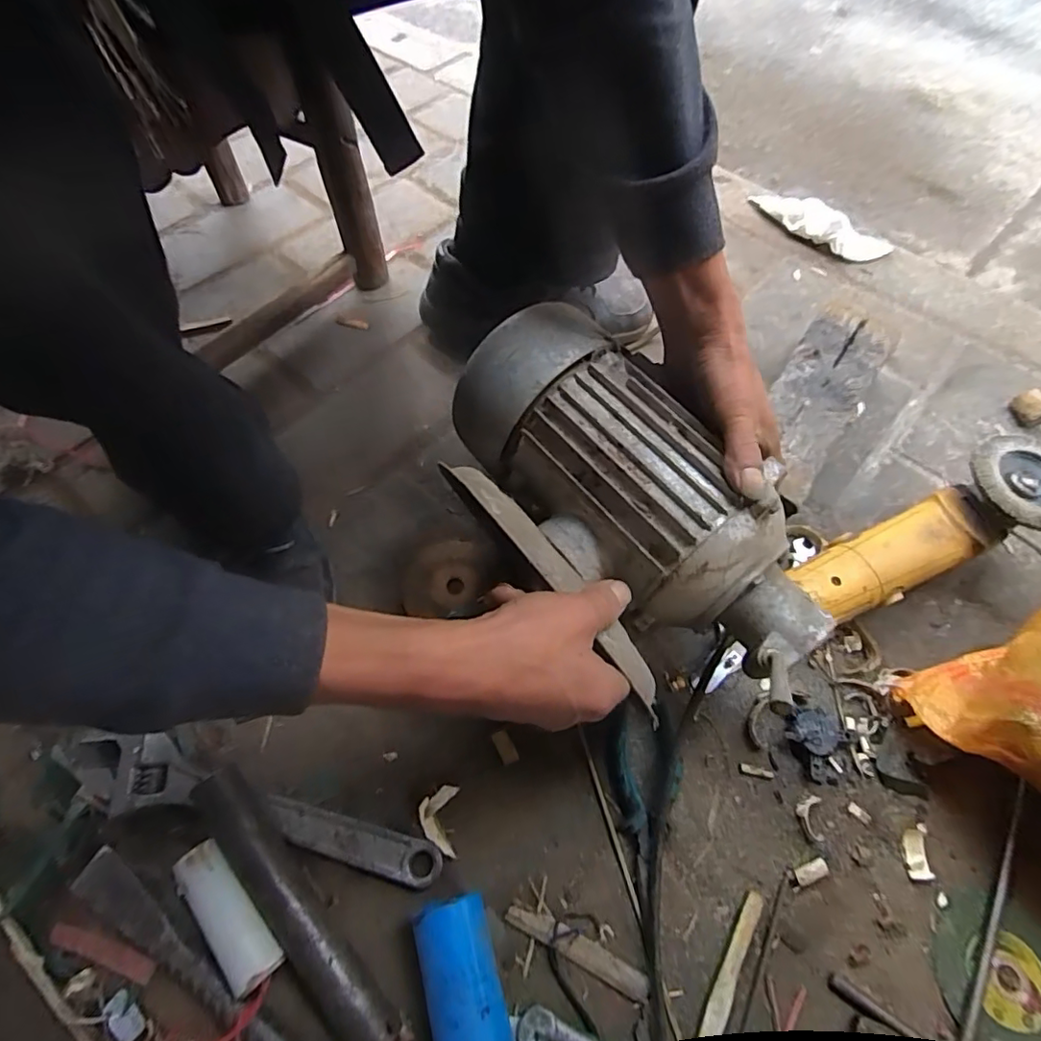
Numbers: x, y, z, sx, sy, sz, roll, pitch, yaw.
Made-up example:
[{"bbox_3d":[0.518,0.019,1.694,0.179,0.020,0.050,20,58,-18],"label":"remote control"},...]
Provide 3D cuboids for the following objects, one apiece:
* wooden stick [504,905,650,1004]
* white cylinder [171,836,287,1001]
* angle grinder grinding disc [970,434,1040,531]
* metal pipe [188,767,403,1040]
[{"bbox_3d":[0.040,0.302,0.394,0.107,0.010,0.017,26,63,11],"label":"wooden stick"},{"bbox_3d":[-0.200,0.271,0.385,0.033,0.031,0.096,-39,70,-21],"label":"white cylinder"},{"bbox_3d":[0.446,-0.033,0.489,0.083,0.014,0.093,-12,65,-9],"label":"angle grinder grinding disc"},{"bbox_3d":[-0.161,0.270,0.387,0.037,0.035,0.212,-37,69,-20],"label":"metal pipe"}]

